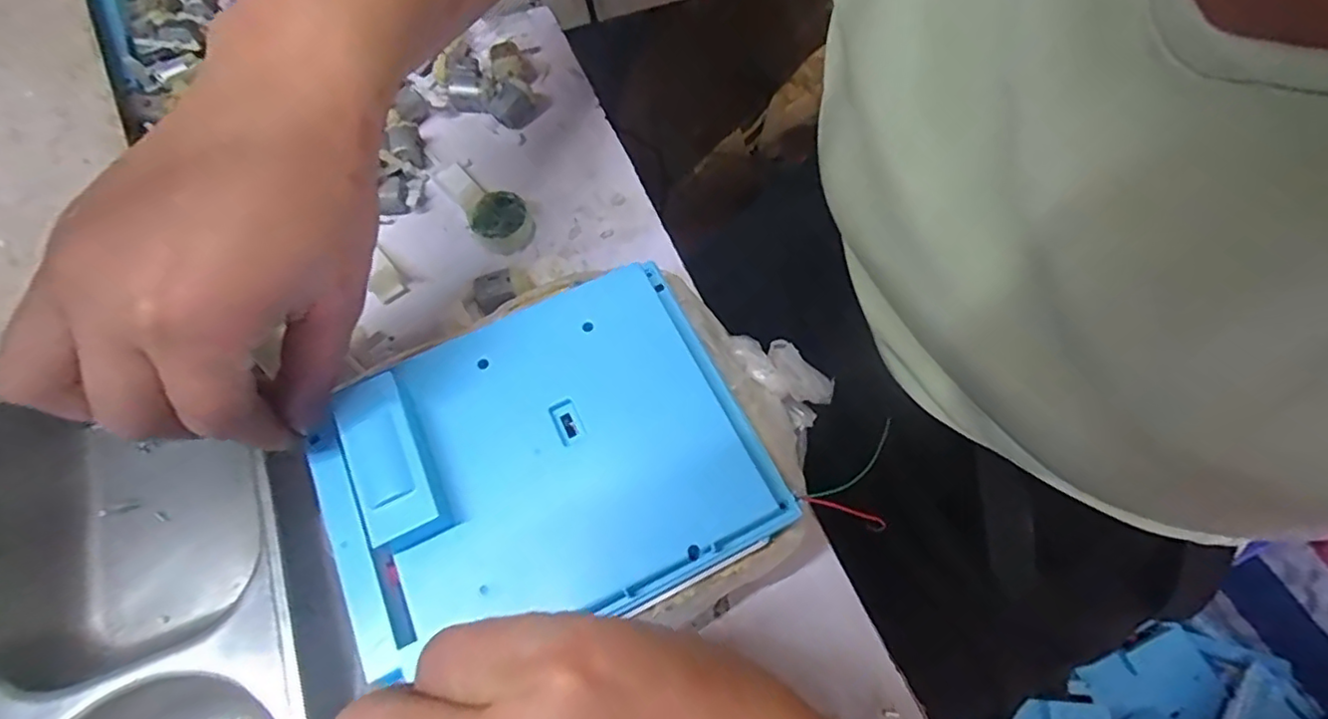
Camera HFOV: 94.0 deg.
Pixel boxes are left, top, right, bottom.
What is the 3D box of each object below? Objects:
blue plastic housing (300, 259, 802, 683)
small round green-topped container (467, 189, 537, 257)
[{"bbox_3d":[-0.049,0.034,0.231,0.155,0.019,0.126,-23,66,-13],"label":"blue plastic housing"},{"bbox_3d":[-0.091,-0.077,0.347,0.030,0.019,0.032,1,63,-1],"label":"small round green-topped container"}]

